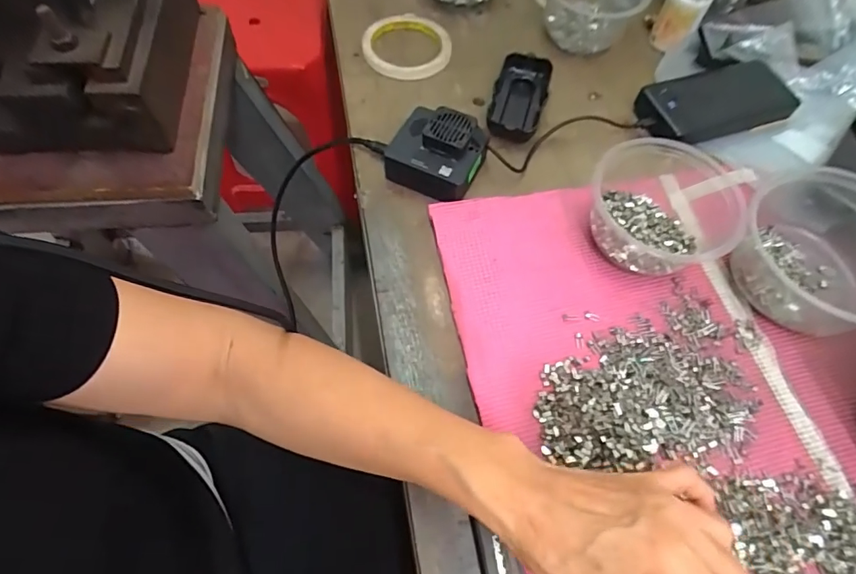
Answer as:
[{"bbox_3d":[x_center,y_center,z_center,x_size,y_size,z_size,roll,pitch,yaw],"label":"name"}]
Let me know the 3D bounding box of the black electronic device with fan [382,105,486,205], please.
[{"bbox_3d":[0.007,-0.124,0.442,0.082,0.042,0.074,26,65,12],"label":"black electronic device with fan"}]

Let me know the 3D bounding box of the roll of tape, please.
[{"bbox_3d":[-0.022,-0.273,0.538,0.094,0.017,0.093,2,62,-3],"label":"roll of tape"}]

